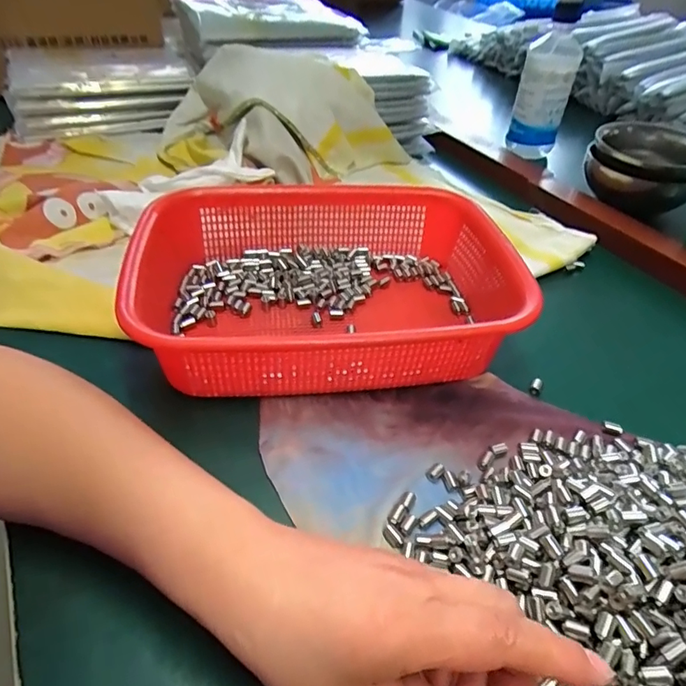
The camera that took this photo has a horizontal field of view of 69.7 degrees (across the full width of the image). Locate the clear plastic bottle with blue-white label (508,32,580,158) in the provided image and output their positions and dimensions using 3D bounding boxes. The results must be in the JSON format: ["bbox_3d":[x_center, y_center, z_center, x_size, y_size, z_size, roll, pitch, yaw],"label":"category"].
[{"bbox_3d":[0.270,-0.329,0.670,0.064,0.149,0.071,17,45,14],"label":"clear plastic bottle with blue-white label"}]

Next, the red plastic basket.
[{"bbox_3d":[-0.014,-0.047,0.397,0.280,0.075,0.212,-5,44,-10],"label":"red plastic basket"}]

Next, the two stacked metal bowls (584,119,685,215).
[{"bbox_3d":[0.361,-0.210,0.592,0.124,0.075,0.124,25,47,21],"label":"two stacked metal bowls"}]

